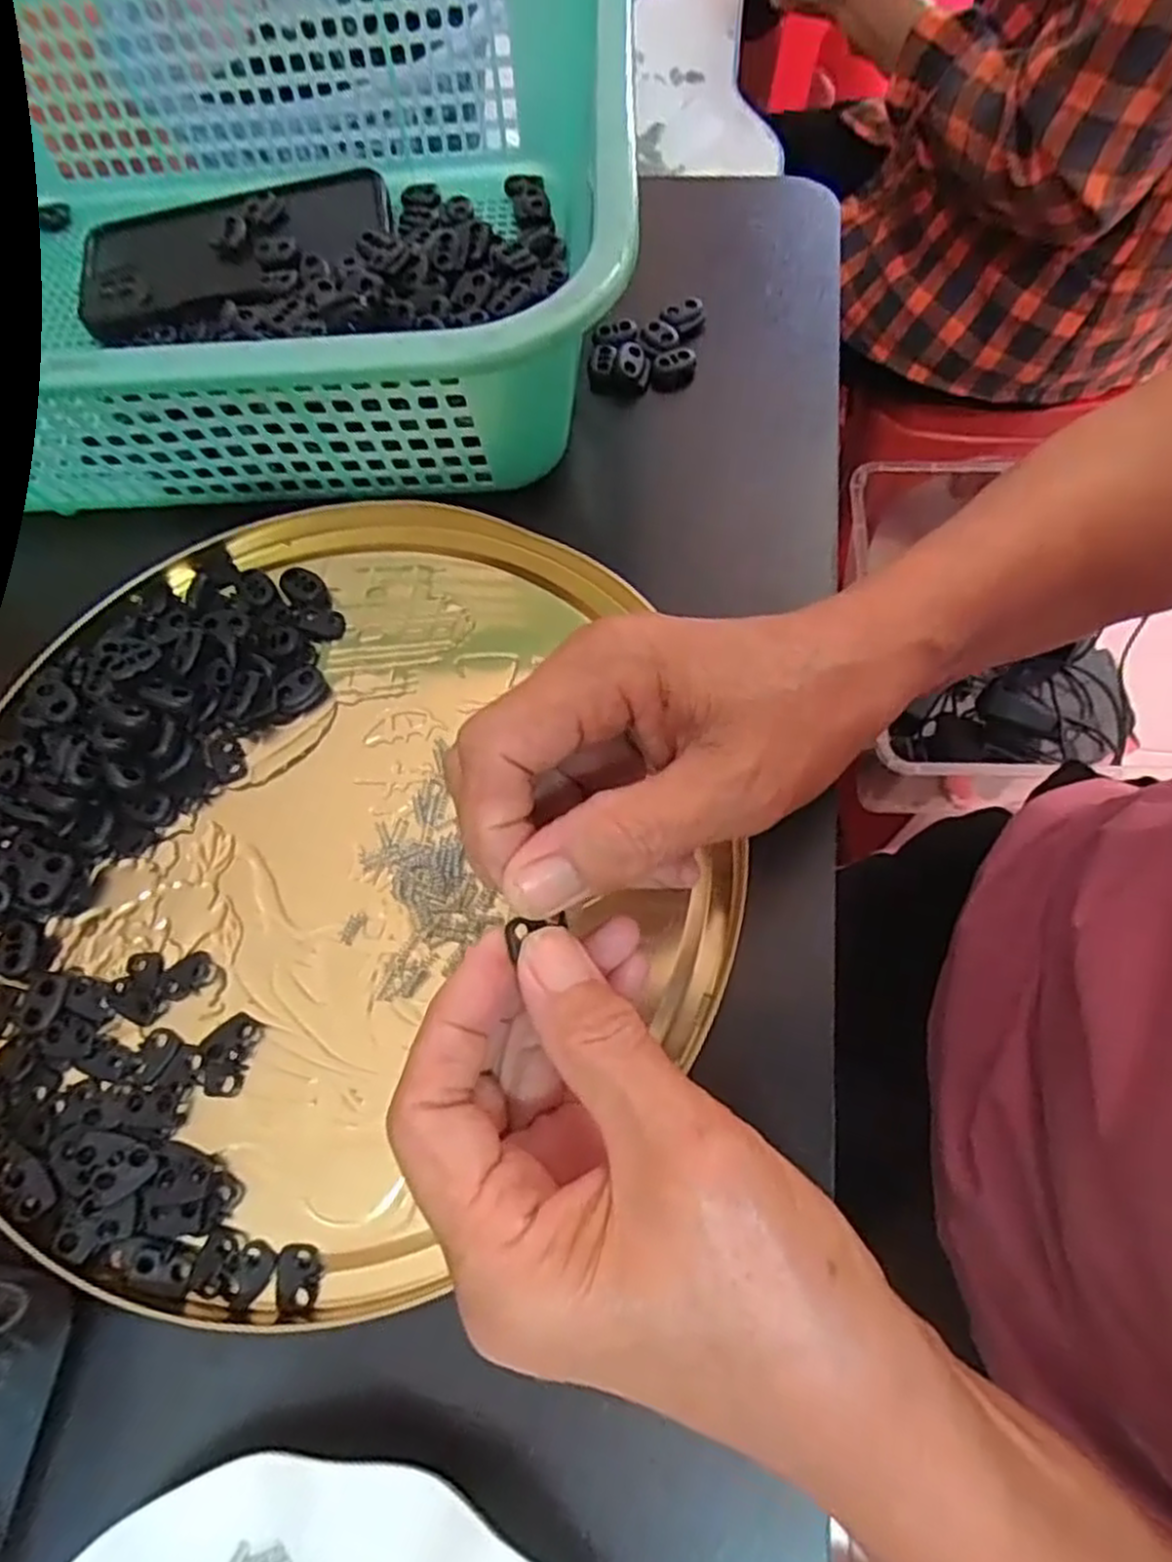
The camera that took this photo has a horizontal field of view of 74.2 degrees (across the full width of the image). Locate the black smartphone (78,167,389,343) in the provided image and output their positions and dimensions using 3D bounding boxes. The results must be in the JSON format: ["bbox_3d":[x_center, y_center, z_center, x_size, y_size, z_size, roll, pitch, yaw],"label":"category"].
[{"bbox_3d":[-0.186,-0.277,0.404,0.162,0.012,0.084,-10,71,5],"label":"black smartphone"}]

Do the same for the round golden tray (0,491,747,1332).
[{"bbox_3d":[-0.097,0.019,0.285,0.292,0.026,0.290,-1,67,3],"label":"round golden tray"}]

